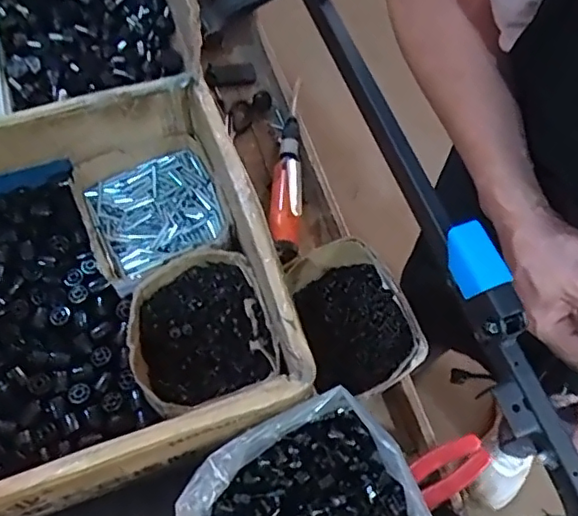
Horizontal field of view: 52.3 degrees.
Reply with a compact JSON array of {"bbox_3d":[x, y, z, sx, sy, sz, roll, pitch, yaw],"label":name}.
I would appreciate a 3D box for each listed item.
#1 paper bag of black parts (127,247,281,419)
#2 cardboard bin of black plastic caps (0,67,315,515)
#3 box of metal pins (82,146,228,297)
[{"bbox_3d":[-0.090,0.080,0.595,0.134,0.053,0.150,-20,68,-13],"label":"paper bag of black parts"},{"bbox_3d":[-0.284,0.065,0.543,0.542,0.152,0.368,-17,67,-11],"label":"cardboard bin of black plastic caps"},{"bbox_3d":[-0.147,-0.049,0.659,0.134,0.051,0.136,-23,68,-14],"label":"box of metal pins"}]

